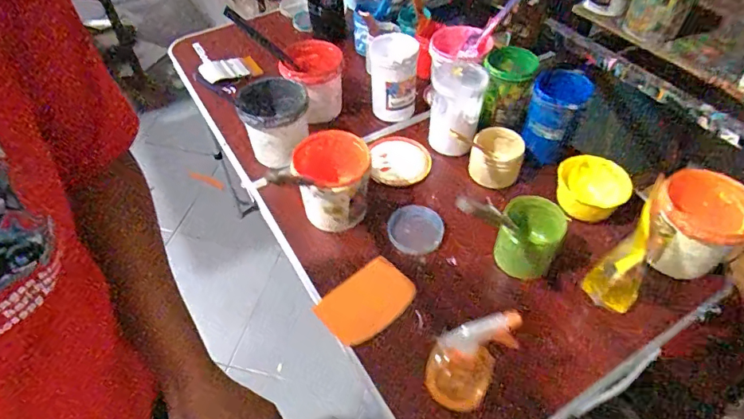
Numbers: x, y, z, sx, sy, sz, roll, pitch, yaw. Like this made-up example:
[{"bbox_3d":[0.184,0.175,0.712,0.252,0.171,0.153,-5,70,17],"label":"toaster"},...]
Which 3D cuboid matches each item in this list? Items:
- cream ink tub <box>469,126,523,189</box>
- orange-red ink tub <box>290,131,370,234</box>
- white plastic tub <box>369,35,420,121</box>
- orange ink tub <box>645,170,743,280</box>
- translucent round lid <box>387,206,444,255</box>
[{"bbox_3d":[0.224,-0.099,0.850,0.098,0.068,0.102,-1,50,1],"label":"cream ink tub"},{"bbox_3d":[-0.061,-0.045,0.799,0.118,0.124,0.136,-6,50,-4],"label":"orange-red ink tub"},{"bbox_3d":[0.044,-0.265,0.951,0.097,0.141,0.104,1,50,3],"label":"white plastic tub"},{"bbox_3d":[0.478,0.034,0.710,0.119,0.141,0.112,-1,50,1],"label":"orange ink tub"},{"bbox_3d":[0.073,0.032,0.796,0.091,0.012,0.097,-1,50,1],"label":"translucent round lid"}]

